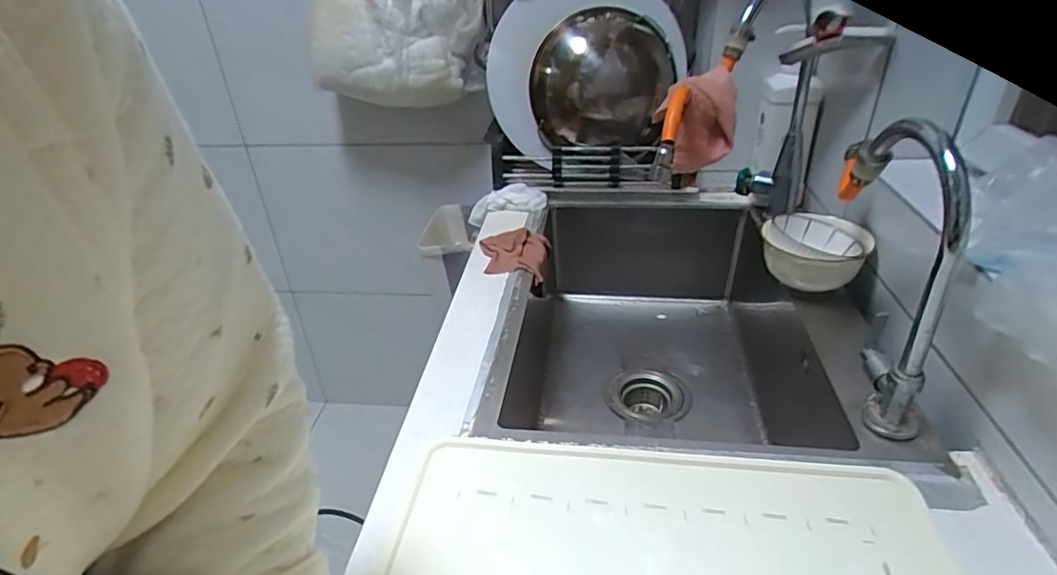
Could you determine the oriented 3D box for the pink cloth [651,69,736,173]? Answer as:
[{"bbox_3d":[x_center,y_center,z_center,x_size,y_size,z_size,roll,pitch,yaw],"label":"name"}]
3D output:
[{"bbox_3d":[0.212,-0.204,0.727,0.099,0.121,0.099,7,33,16],"label":"pink cloth"}]

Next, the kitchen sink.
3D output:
[{"bbox_3d":[0.197,0.093,0.859,0.491,0.236,0.657,2,32,9],"label":"kitchen sink"}]

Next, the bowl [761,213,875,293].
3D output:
[{"bbox_3d":[0.379,-0.044,0.760,0.125,0.075,0.125,-2,33,1],"label":"bowl"}]

